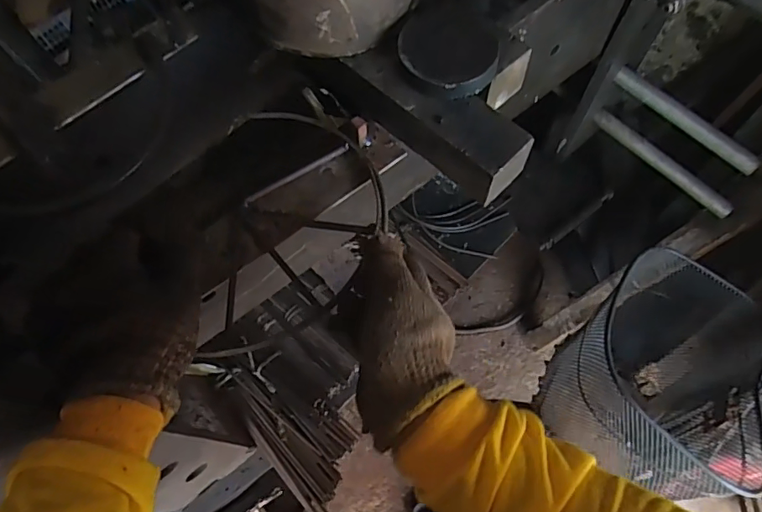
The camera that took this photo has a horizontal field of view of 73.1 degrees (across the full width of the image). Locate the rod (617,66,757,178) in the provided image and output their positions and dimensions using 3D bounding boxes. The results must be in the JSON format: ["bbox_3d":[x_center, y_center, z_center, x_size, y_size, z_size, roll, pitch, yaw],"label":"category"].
[{"bbox_3d":[0.435,-0.198,0.736,0.029,0.023,0.227,-42,72,-13],"label":"rod"}]

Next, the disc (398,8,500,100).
[{"bbox_3d":[0.054,-0.166,0.415,0.080,0.019,0.077,-1,68,2],"label":"disc"}]

